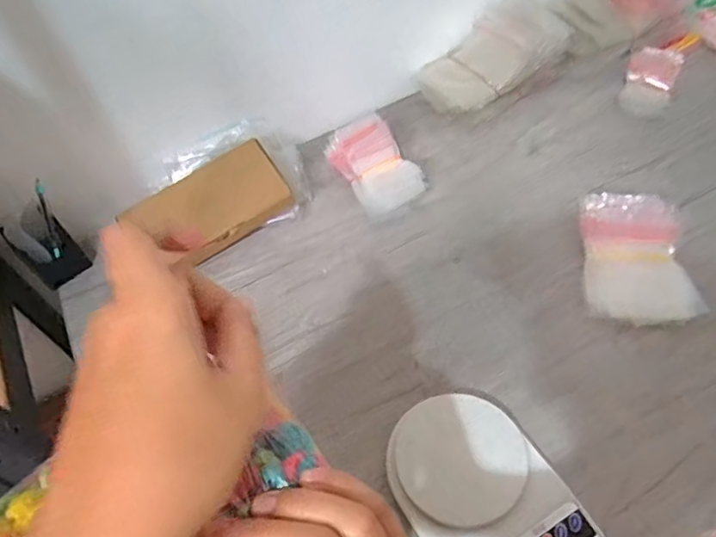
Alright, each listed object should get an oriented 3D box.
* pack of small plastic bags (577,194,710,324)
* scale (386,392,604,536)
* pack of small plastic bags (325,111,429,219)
[{"bbox_3d":[0.298,-0.018,0.601,0.115,0.040,0.162,-3,54,6],"label":"pack of small plastic bags"},{"bbox_3d":[0.105,0.193,0.477,0.125,0.030,0.168,-28,55,-12],"label":"scale"},{"bbox_3d":[0.022,-0.136,0.704,0.082,0.059,0.131,-30,56,-14],"label":"pack of small plastic bags"}]

